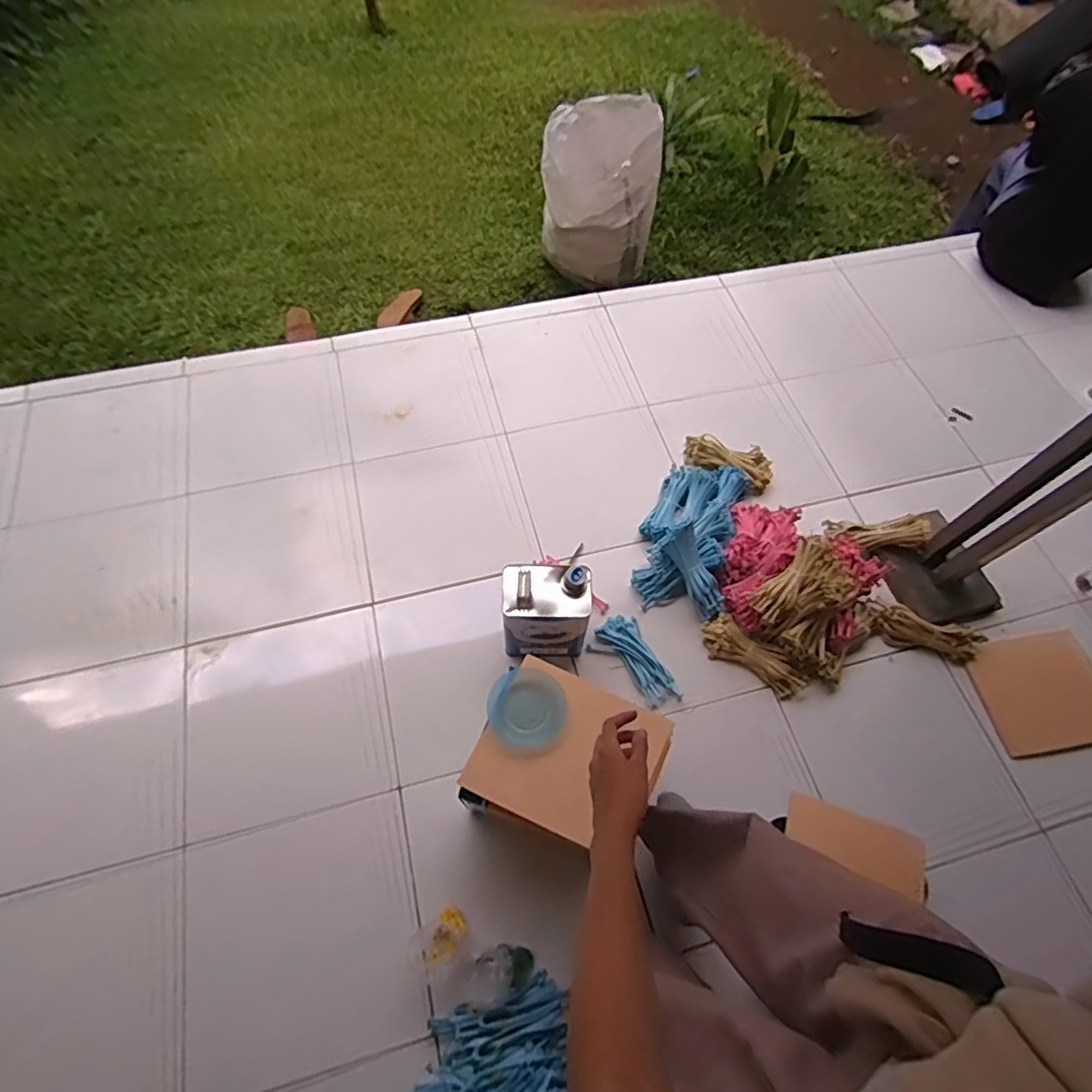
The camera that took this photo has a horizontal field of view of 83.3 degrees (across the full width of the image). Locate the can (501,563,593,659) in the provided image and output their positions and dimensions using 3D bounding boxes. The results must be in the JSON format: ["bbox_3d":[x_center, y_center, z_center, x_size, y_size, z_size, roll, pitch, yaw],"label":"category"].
[{"bbox_3d":[0.001,0.133,1.225,0.169,0.241,0.108,2,62,-2],"label":"can"}]

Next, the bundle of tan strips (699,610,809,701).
[{"bbox_3d":[0.436,0.236,1.297,0.228,0.056,0.087,38,67,16],"label":"bundle of tan strips"}]

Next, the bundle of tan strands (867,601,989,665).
[{"bbox_3d":[0.814,0.186,1.329,0.245,0.045,0.090,14,63,4],"label":"bundle of tan strands"}]

